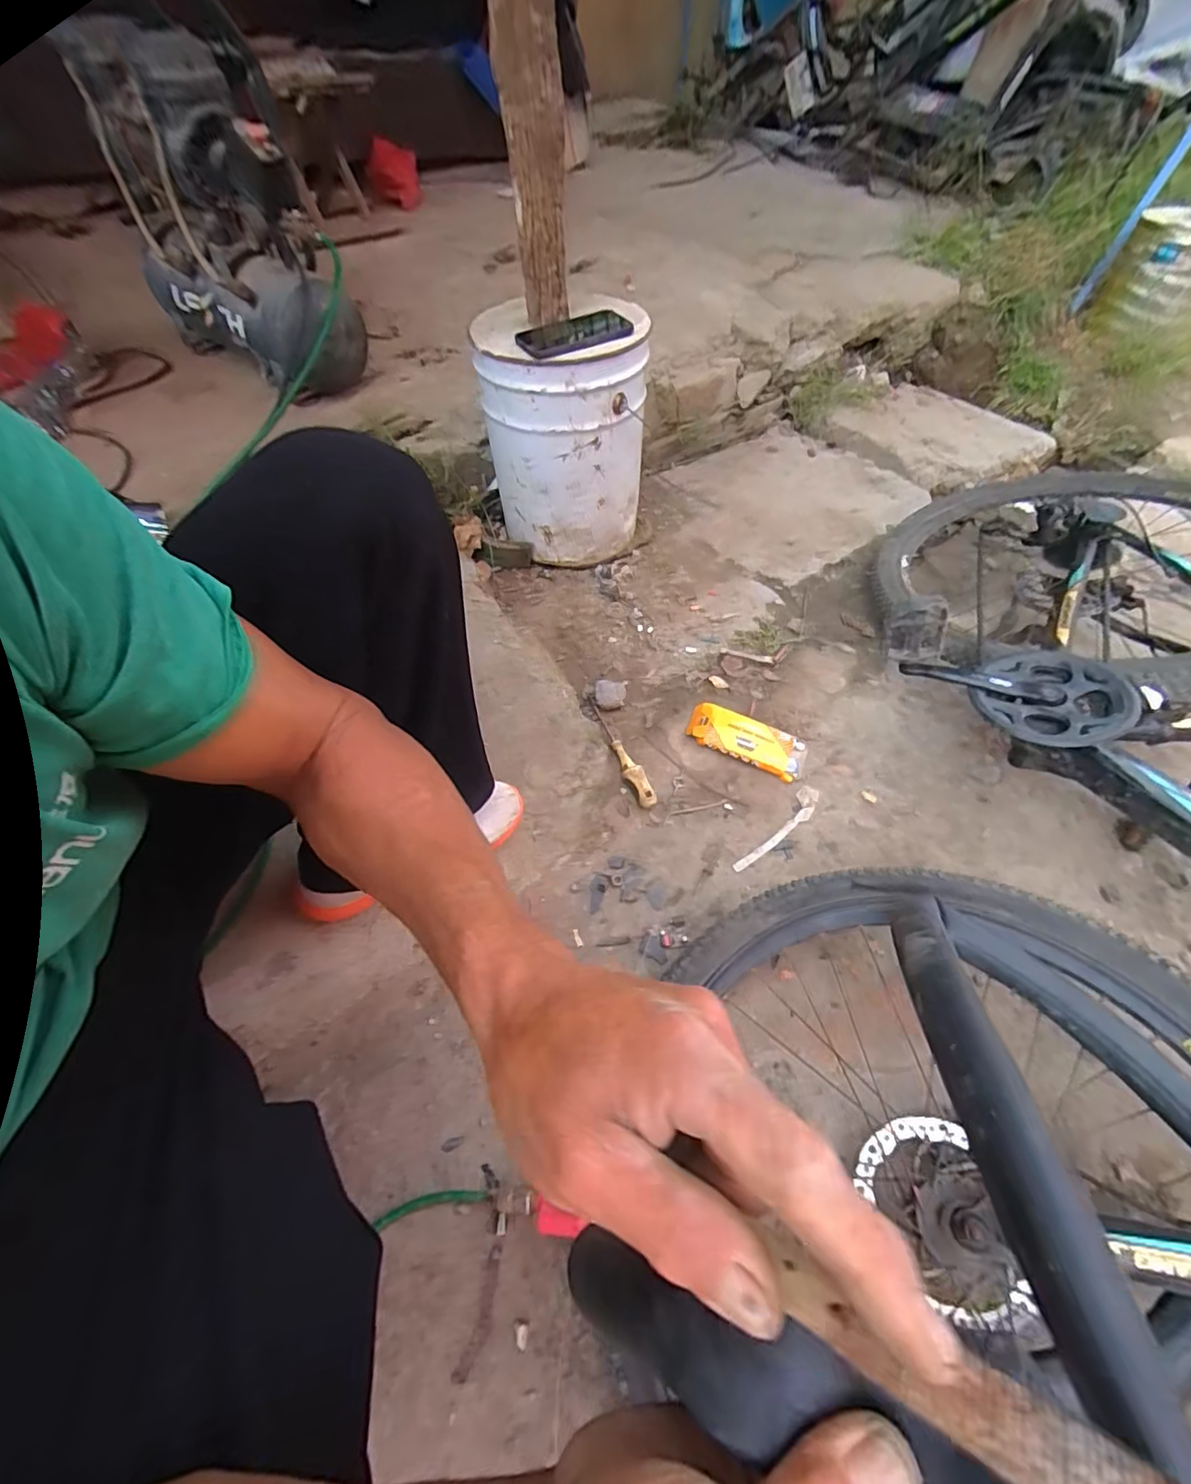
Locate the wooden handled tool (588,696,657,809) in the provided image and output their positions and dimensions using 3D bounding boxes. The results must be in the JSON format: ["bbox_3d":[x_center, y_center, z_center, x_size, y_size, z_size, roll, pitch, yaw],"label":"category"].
[{"bbox_3d":[0.032,0.012,0.850,0.025,0.031,0.208,-21,59,-18],"label":"wooden handled tool"}]

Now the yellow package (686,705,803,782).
[{"bbox_3d":[0.240,-0.002,0.873,0.187,0.031,0.074,21,56,10],"label":"yellow package"}]

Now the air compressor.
[{"bbox_3d":[-0.636,-0.884,0.969,0.311,0.411,0.402,-23,59,-18],"label":"air compressor"}]

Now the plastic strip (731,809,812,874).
[{"bbox_3d":[0.259,0.138,0.793,0.158,0.007,0.016,-30,62,-23],"label":"plastic strip"}]

